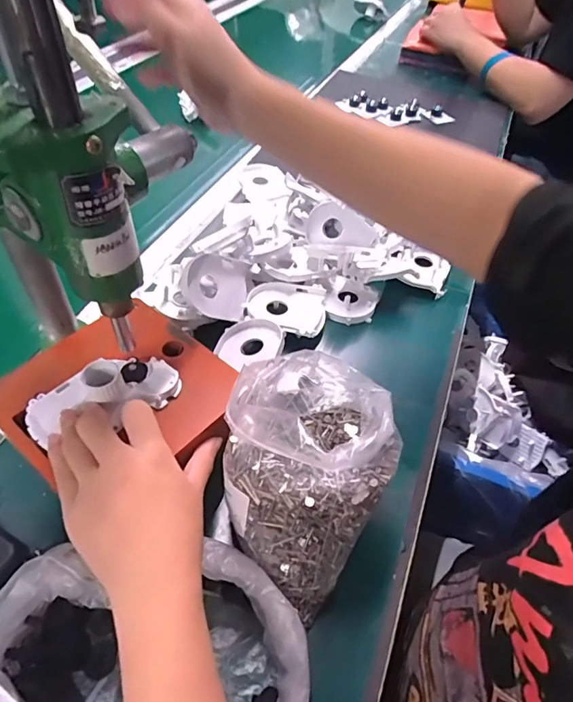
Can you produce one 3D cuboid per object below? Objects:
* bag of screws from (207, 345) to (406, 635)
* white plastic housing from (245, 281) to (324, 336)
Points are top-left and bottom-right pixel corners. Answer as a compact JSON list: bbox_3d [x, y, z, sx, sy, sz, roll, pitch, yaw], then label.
[{"bbox_3d":[0.014,0.078,0.336,0.110,0.120,0.144,24,51,18],"label":"bag of screws"},{"bbox_3d":[-0.001,-0.046,0.501,0.083,0.018,0.073,7,47,3],"label":"white plastic housing"}]

